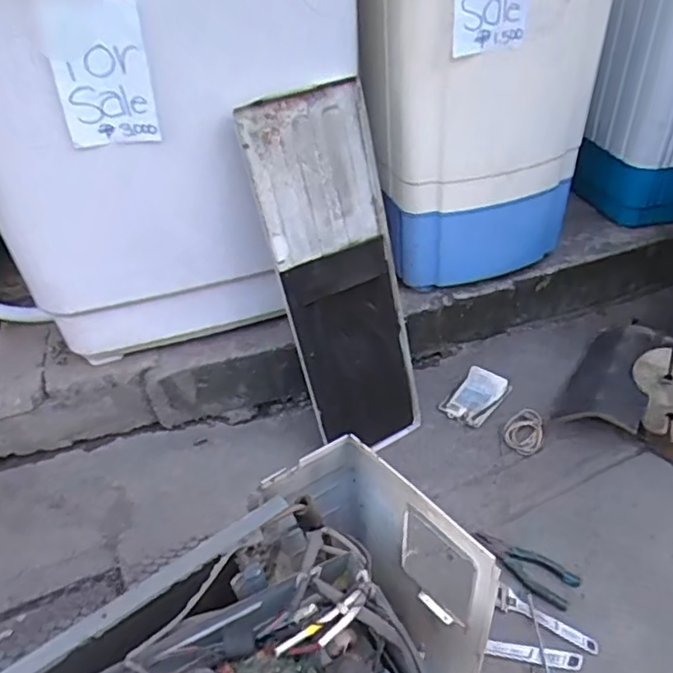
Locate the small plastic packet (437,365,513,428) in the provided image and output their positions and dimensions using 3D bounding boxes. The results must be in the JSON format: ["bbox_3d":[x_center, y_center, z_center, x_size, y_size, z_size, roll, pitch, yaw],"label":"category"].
[{"bbox_3d":[0.334,0.144,1.395,0.106,0.011,0.150,37,78,30],"label":"small plastic packet"}]

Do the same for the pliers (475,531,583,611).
[{"bbox_3d":[0.350,0.435,1.110,0.192,0.025,0.071,23,46,30],"label":"pliers"}]

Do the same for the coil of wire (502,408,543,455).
[{"bbox_3d":[0.414,0.210,1.299,0.083,0.011,0.109,7,58,29],"label":"coil of wire"}]

